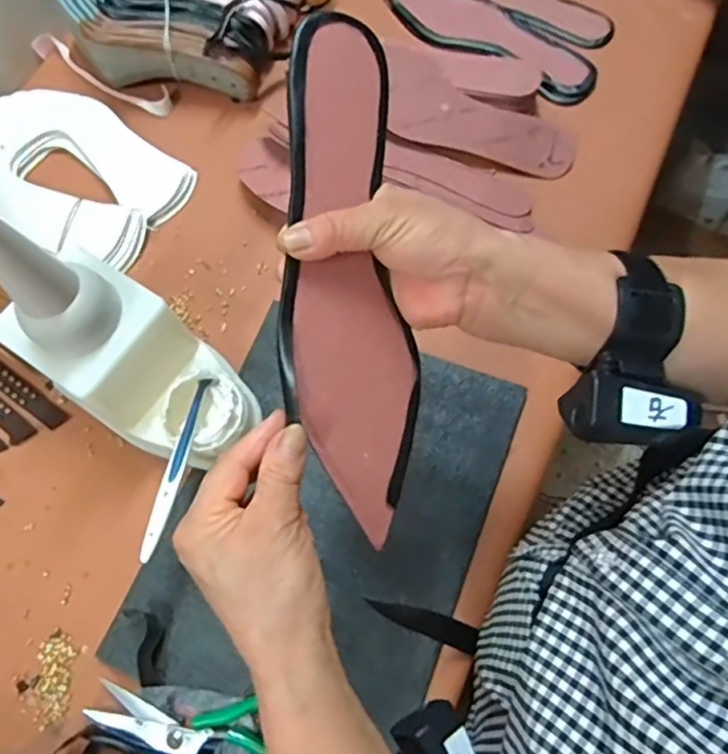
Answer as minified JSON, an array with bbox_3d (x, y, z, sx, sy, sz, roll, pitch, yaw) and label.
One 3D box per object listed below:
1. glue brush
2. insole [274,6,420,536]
[{"bbox_3d":[-0.146,0.066,0.488,0.015,0.011,0.160,3,49,4],"label":"glue brush"},{"bbox_3d":[-0.011,-0.052,0.334,0.080,0.009,0.271,-10,96,-28],"label":"insole"}]

